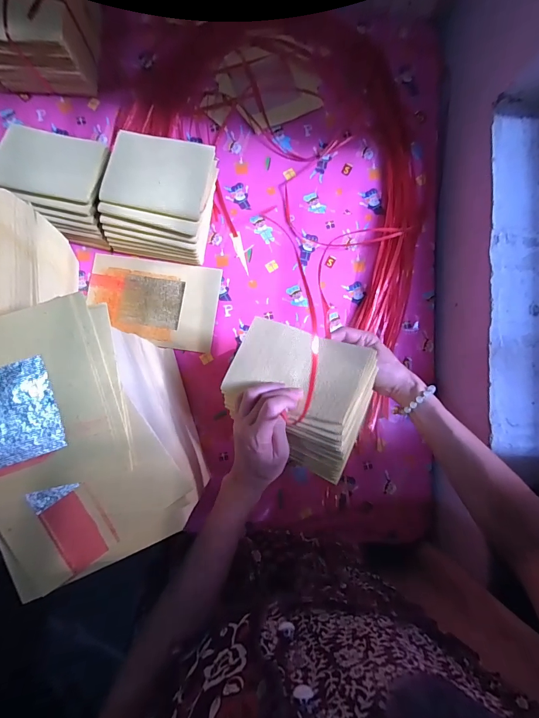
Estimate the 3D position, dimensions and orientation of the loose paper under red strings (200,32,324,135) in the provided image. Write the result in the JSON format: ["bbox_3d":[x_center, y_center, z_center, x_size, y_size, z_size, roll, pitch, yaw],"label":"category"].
[{"bbox_3d":[-0.012,-0.510,0.643,0.223,0.023,0.151,-24,89,-4],"label":"loose paper under red strings"}]

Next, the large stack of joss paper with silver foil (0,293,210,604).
[{"bbox_3d":[-0.238,0.091,0.439,0.246,0.246,0.244,-20,89,-4],"label":"large stack of joss paper with silver foil"}]

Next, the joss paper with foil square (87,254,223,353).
[{"bbox_3d":[-0.205,-0.100,0.614,0.223,0.007,0.150,7,82,-3],"label":"joss paper with foil square"}]

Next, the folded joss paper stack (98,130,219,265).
[{"bbox_3d":[-0.175,-0.261,0.578,0.159,0.104,0.168,11,87,-2],"label":"folded joss paper stack"}]

